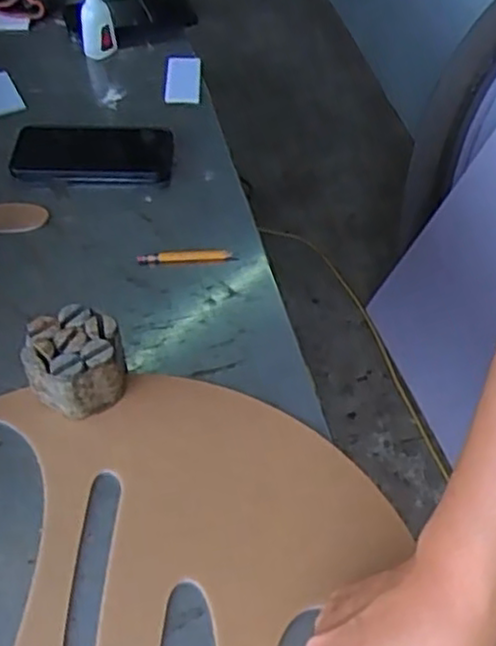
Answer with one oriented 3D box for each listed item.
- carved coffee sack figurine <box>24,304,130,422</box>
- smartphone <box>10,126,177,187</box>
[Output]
[{"bbox_3d":[-0.135,0.030,0.562,0.072,0.053,0.074,-14,52,-13],"label":"carved coffee sack figurine"},{"bbox_3d":[-0.161,-0.176,0.753,0.162,0.017,0.078,0,50,-2],"label":"smartphone"}]

